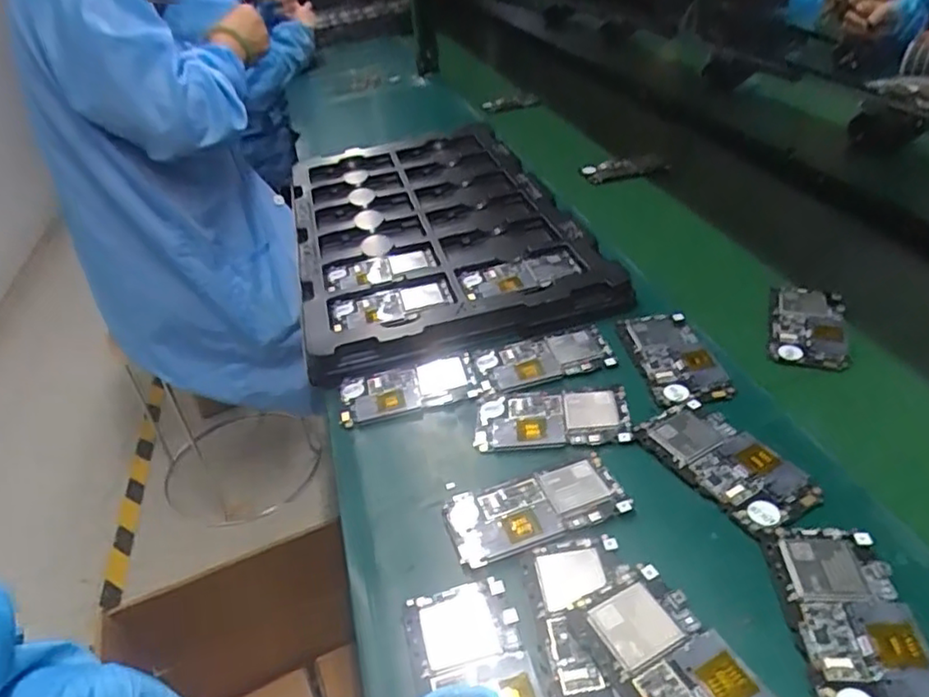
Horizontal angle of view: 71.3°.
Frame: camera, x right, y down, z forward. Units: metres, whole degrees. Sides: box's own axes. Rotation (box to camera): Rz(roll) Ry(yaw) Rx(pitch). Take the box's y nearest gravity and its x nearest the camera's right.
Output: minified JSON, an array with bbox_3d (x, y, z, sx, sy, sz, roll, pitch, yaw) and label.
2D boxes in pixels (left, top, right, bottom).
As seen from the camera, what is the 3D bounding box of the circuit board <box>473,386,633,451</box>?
[{"bbox_3d":[0.072,0.058,0.536,0.123,0.009,0.065,-4,36,4],"label":"circuit board"}]

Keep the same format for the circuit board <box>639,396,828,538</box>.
[{"bbox_3d":[0.192,0.082,0.478,0.067,0.004,0.124,-22,38,-19],"label":"circuit board"}]

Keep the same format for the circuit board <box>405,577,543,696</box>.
[{"bbox_3d":[0.008,0.190,0.369,0.066,0.004,0.125,-13,36,-8],"label":"circuit board"}]

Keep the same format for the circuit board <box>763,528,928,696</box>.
[{"bbox_3d":[0.222,0.157,0.373,0.068,0.004,0.124,-2,36,7],"label":"circuit board"}]

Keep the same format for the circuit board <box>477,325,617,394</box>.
[{"bbox_3d":[0.075,0.009,0.603,0.126,0.005,0.056,-14,36,-9],"label":"circuit board"}]

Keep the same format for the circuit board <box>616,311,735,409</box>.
[{"bbox_3d":[0.186,0.005,0.584,0.066,0.004,0.129,-8,35,-2],"label":"circuit board"}]

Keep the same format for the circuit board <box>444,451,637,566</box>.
[{"bbox_3d":[0.050,0.112,0.463,0.123,0.004,0.064,-14,36,-9],"label":"circuit board"}]

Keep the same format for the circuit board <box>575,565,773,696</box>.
[{"bbox_3d":[0.120,0.178,0.355,0.064,0.011,0.123,-20,38,-18],"label":"circuit board"}]

